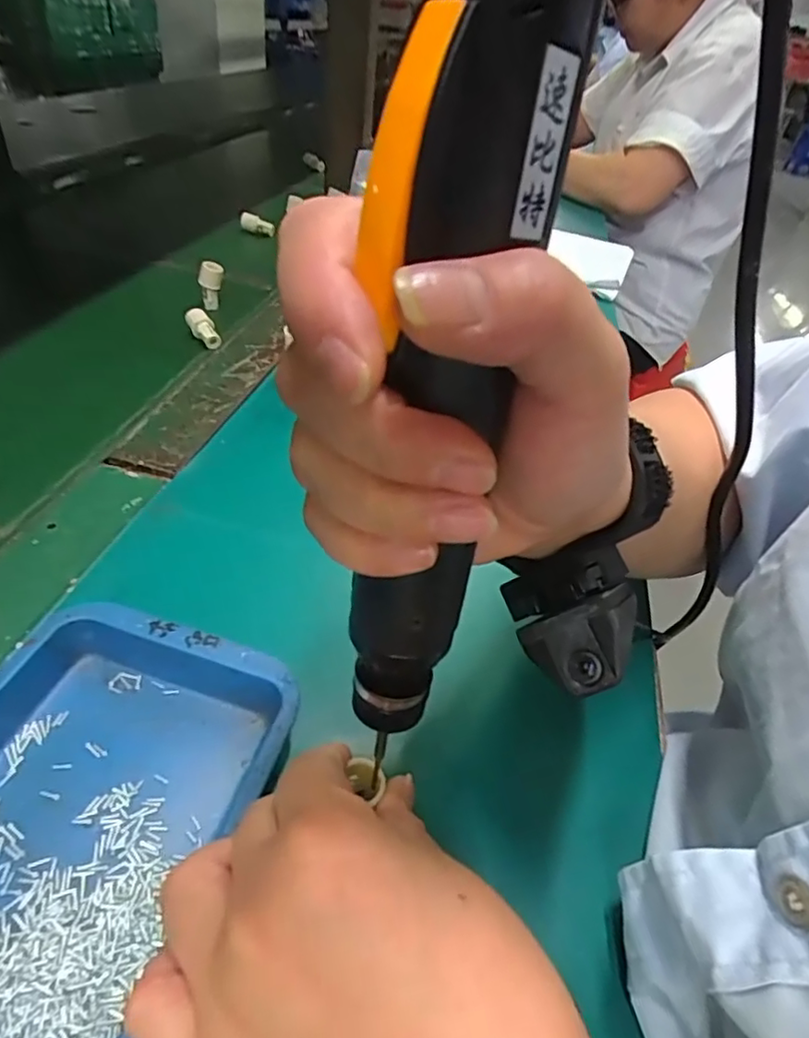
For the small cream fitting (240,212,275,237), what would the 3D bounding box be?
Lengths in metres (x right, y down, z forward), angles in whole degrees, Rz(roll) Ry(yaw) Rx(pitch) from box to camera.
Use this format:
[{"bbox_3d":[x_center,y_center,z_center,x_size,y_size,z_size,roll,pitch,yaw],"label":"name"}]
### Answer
[{"bbox_3d":[-0.191,-0.381,0.776,0.043,0.021,0.013,10,35,-35],"label":"small cream fitting"}]

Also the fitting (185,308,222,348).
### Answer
[{"bbox_3d":[-0.179,-0.170,0.531,0.015,0.018,0.040,-38,89,-37],"label":"fitting"}]

